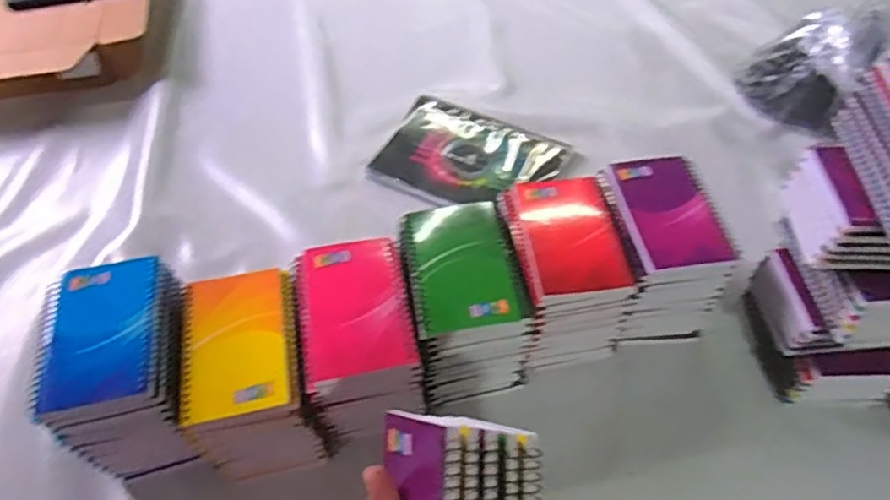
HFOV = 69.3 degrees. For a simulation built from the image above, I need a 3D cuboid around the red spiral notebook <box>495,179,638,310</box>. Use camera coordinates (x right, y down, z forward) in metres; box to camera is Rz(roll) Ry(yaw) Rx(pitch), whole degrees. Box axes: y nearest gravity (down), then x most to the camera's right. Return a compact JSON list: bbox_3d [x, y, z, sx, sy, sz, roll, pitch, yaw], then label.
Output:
[{"bbox_3d":[0.109,-0.014,0.589,0.095,0.018,0.132,-11,54,-7],"label":"red spiral notebook"}]

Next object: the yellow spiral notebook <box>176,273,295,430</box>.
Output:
[{"bbox_3d":[-0.168,0.074,0.519,0.084,0.011,0.128,-10,54,-6],"label":"yellow spiral notebook"}]

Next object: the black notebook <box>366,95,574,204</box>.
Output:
[{"bbox_3d":[0.033,-0.118,0.816,0.219,0.011,0.148,19,56,14],"label":"black notebook"}]

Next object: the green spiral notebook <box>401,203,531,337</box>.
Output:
[{"bbox_3d":[0.014,0.012,0.562,0.095,0.011,0.129,-9,54,-5],"label":"green spiral notebook"}]

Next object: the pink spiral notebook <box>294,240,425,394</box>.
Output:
[{"bbox_3d":[-0.078,0.046,0.543,0.094,0.008,0.129,-11,54,-7],"label":"pink spiral notebook"}]

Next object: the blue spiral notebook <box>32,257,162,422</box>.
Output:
[{"bbox_3d":[-0.277,0.065,0.515,0.090,0.019,0.131,-10,56,-6],"label":"blue spiral notebook"}]

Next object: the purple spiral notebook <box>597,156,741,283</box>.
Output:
[{"bbox_3d":[0.204,-0.034,0.597,0.094,0.007,0.127,-8,54,-5],"label":"purple spiral notebook"}]

